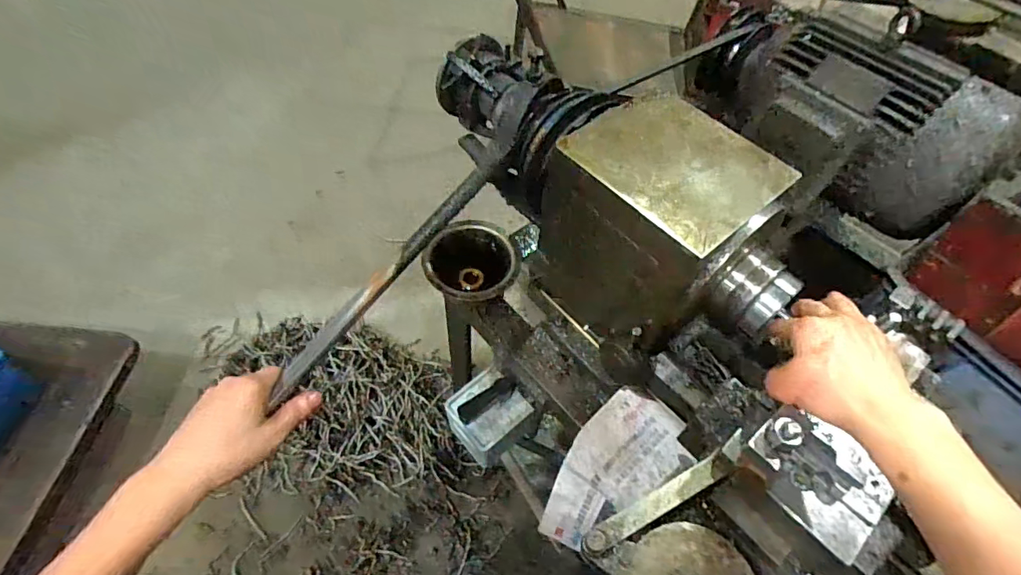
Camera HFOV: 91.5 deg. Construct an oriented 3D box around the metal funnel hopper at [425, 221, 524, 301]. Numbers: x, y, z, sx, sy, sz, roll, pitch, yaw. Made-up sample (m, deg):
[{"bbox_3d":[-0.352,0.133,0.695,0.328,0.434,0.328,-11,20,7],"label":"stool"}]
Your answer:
[{"bbox_3d":[-0.055,-0.039,0.692,0.130,0.038,0.131,29,58,15],"label":"metal funnel hopper"}]

